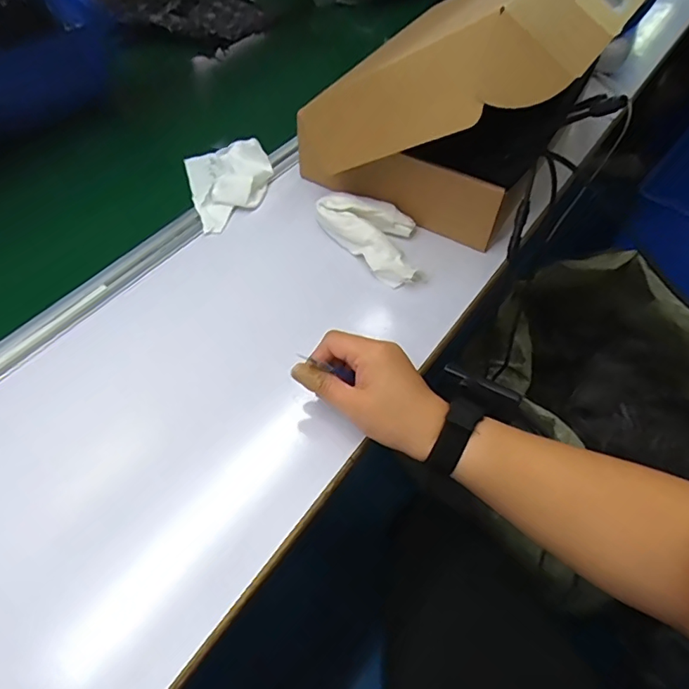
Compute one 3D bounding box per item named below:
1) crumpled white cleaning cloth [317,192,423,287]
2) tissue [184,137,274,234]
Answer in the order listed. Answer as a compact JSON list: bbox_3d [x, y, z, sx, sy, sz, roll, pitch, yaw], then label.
[{"bbox_3d":[0.039,-0.125,0.571,0.074,0.032,0.137,-35,62,-24],"label":"crumpled white cleaning cloth"},{"bbox_3d":[-0.139,-0.202,0.634,0.100,0.031,0.149,-14,55,-11],"label":"tissue"}]

